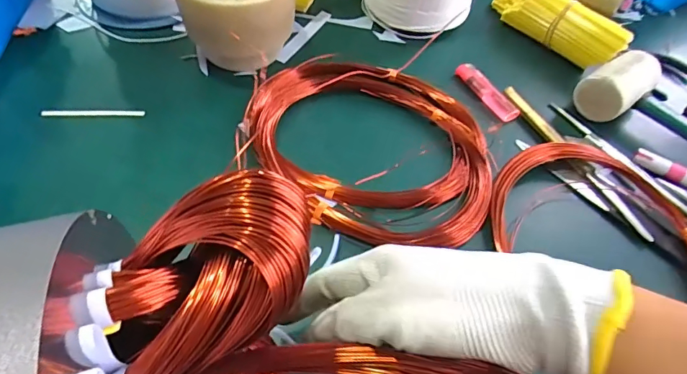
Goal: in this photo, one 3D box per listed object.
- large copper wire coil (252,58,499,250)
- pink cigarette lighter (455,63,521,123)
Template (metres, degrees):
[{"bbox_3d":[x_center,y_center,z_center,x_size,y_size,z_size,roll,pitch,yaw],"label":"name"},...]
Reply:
[{"bbox_3d":[0.030,-0.042,0.402,0.182,0.020,0.221,-32,64,-24],"label":"large copper wire coil"},{"bbox_3d":[0.143,-0.095,0.457,0.020,0.009,0.079,-22,60,-19],"label":"pink cigarette lighter"}]

